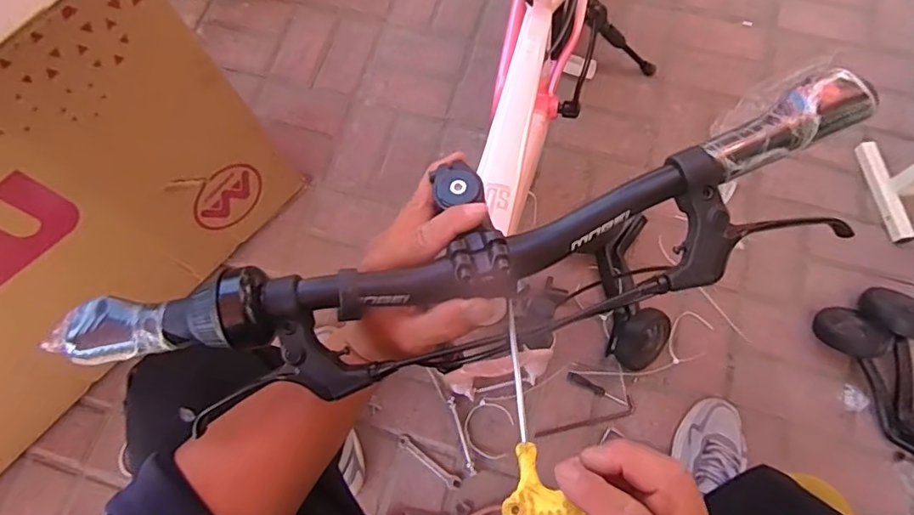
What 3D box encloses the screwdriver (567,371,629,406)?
[{"bbox_3d":[0.236,0.223,0.898,0.108,0.014,0.016,26,75,9],"label":"screwdriver"}]

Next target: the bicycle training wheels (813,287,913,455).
[{"bbox_3d":[0.722,0.185,0.869,0.154,0.073,0.269,-24,73,-6],"label":"bicycle training wheels"}]

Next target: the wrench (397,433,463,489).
[{"bbox_3d":[-0.045,0.332,0.869,0.125,0.006,0.020,35,76,12],"label":"wrench"}]

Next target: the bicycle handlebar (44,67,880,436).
[{"bbox_3d":[0.014,-0.001,0.355,0.534,0.054,0.116,-17,73,-1],"label":"bicycle handlebar"}]

